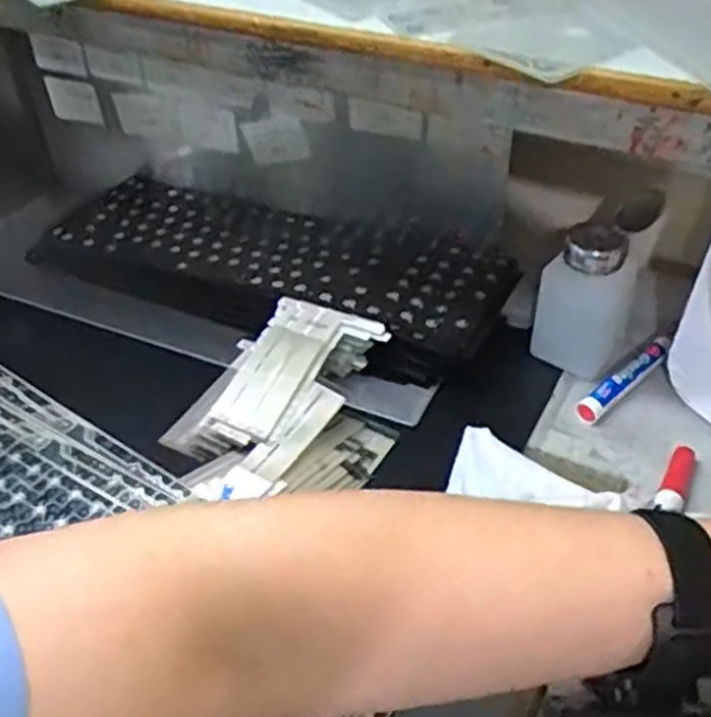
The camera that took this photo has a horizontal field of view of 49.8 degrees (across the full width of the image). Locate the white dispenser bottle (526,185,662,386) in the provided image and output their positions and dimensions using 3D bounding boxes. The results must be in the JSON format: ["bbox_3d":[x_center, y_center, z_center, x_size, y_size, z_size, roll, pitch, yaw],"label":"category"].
[{"bbox_3d":[0.164,-0.052,0.534,0.063,0.124,0.044,20,45,23],"label":"white dispenser bottle"}]

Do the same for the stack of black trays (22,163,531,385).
[{"bbox_3d":[-0.072,-0.083,0.618,0.383,0.042,0.159,20,45,23],"label":"stack of black trays"}]

